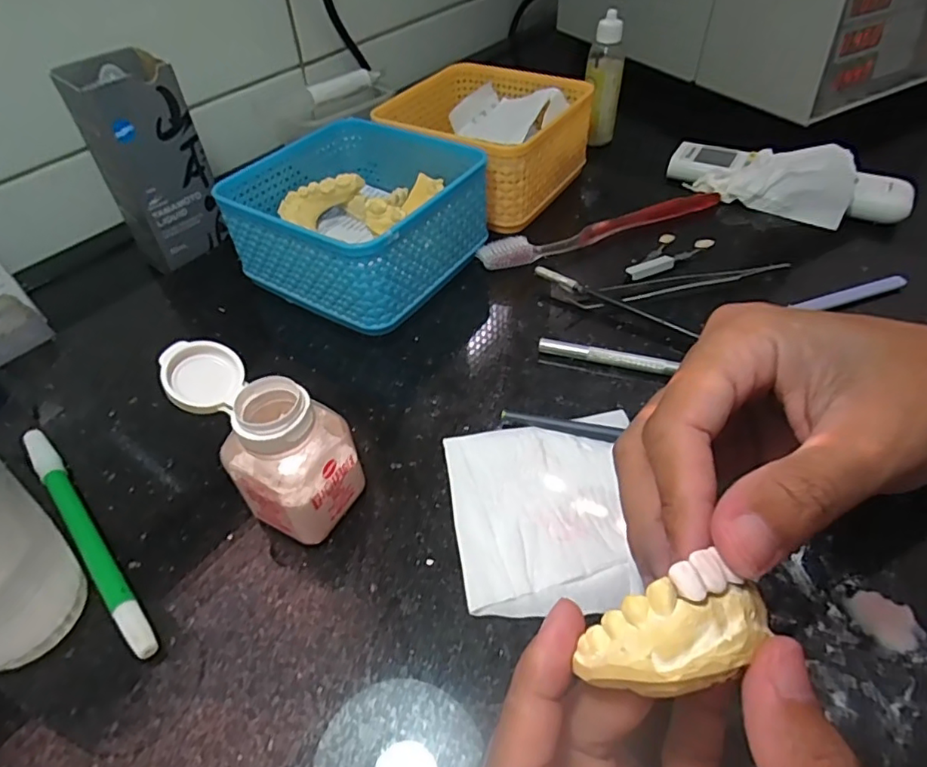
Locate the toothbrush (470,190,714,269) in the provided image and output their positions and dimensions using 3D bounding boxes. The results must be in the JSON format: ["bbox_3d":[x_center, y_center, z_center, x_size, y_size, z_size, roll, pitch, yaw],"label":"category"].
[{"bbox_3d":[0.102,-0.111,0.393,0.191,0.010,0.020,-15,48,-12],"label":"toothbrush"}]

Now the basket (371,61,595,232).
[{"bbox_3d":[0.013,-0.189,0.432,0.135,0.062,0.134,24,52,23],"label":"basket"}]

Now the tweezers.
[{"bbox_3d":[0.132,-0.063,0.344,0.138,0.004,0.014,-12,63,-4],"label":"tweezers"}]

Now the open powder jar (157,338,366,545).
[{"bbox_3d":[-0.079,0.023,0.234,0.066,0.076,0.048,34,57,29],"label":"open powder jar"}]

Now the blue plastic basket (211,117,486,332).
[{"bbox_3d":[-0.068,-0.110,0.365,0.132,0.063,0.132,26,53,24],"label":"blue plastic basket"}]

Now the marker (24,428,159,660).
[{"bbox_3d":[-0.168,0.064,0.244,0.011,0.009,0.145,-36,55,-27],"label":"marker"}]

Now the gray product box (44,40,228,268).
[{"bbox_3d":[-0.212,-0.151,0.375,0.062,0.117,0.060,-34,54,-26],"label":"gray product box"}]

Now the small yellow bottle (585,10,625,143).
[{"bbox_3d":[0.128,-0.278,0.509,0.028,0.106,0.037,-10,48,-7],"label":"small yellow bottle"}]

